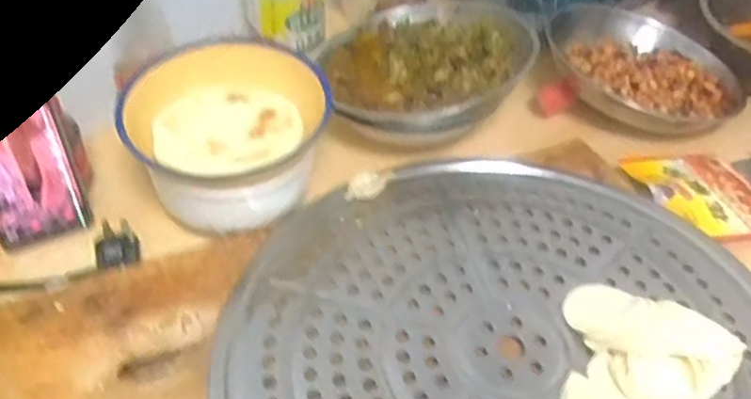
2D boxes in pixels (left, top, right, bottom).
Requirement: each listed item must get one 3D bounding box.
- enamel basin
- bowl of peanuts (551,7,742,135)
[{"bbox_3d":[-0.126,-0.055,0.606,0.170,0.099,0.140,-15,47,-17],"label":"enamel basin"},{"bbox_3d":[0.295,-0.146,0.759,0.203,0.049,0.194,1,44,-1],"label":"bowl of peanuts"}]

